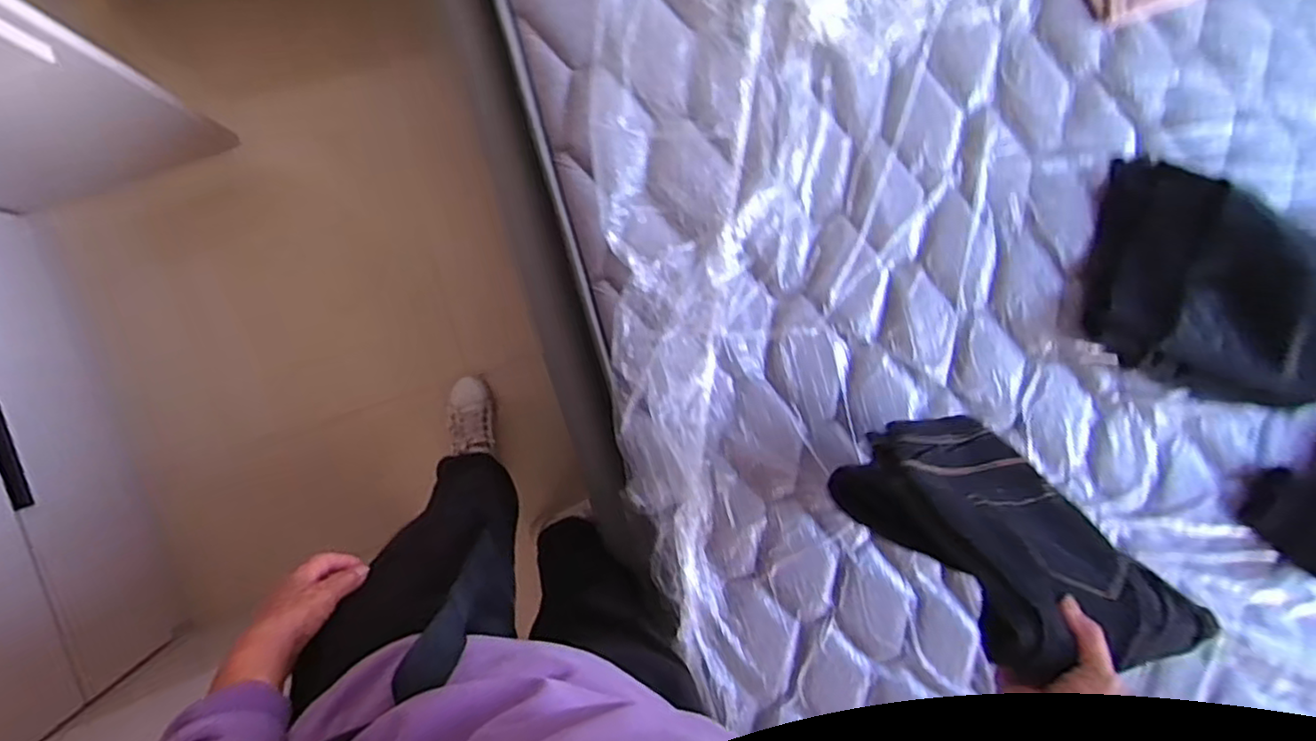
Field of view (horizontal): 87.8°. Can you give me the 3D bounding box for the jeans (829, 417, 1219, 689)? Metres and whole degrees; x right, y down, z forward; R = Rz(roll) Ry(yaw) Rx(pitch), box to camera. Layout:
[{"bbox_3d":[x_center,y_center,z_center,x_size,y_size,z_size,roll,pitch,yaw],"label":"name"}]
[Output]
[{"bbox_3d":[0.301,0.149,0.612,0.200,0.257,0.084,2,125,-22],"label":"jeans"}]

